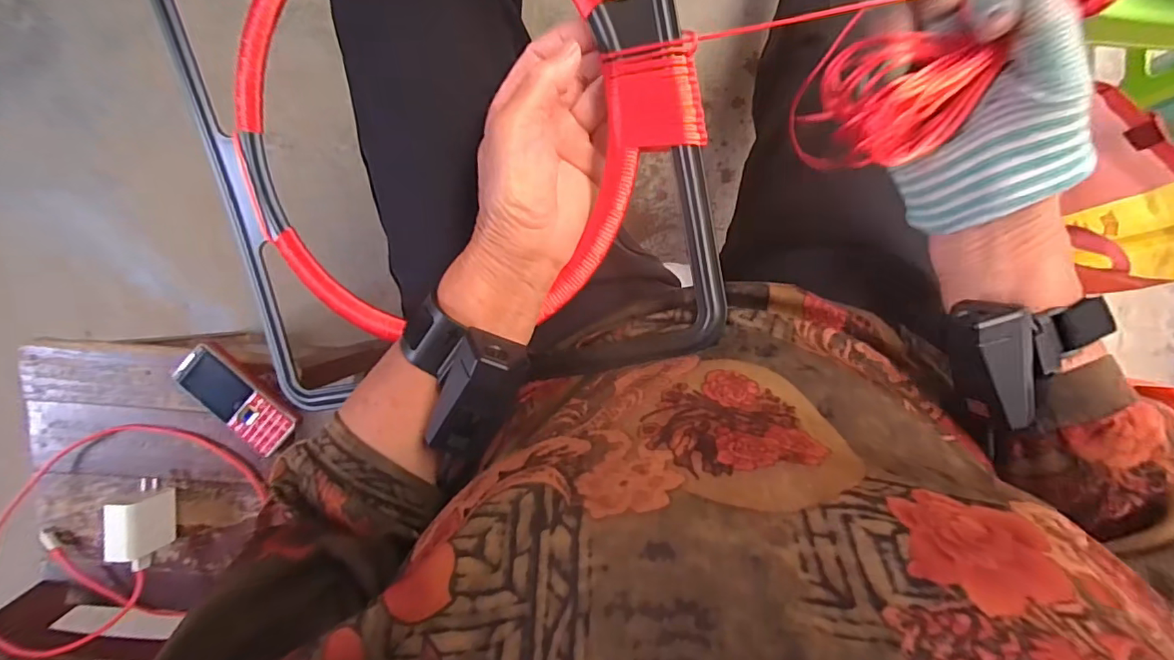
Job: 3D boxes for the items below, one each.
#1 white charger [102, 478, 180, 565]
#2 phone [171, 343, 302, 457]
[{"bbox_3d":[-0.495,0.215,0.565,0.039,0.053,0.087,5,94,1],"label":"white charger"},{"bbox_3d":[-0.380,0.075,0.549,0.136,0.014,0.058,42,94,-1],"label":"phone"}]

